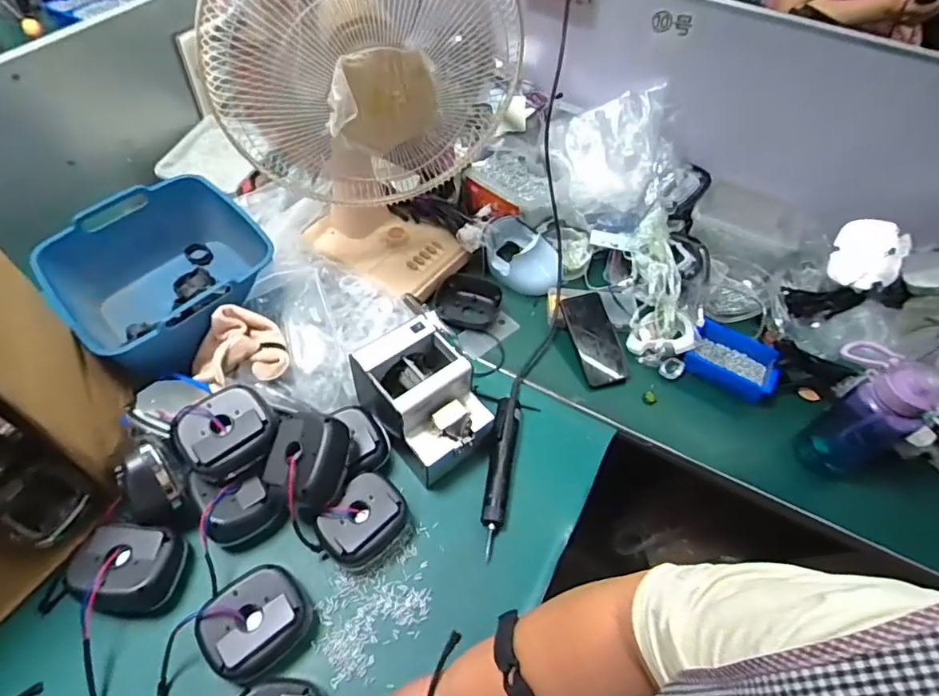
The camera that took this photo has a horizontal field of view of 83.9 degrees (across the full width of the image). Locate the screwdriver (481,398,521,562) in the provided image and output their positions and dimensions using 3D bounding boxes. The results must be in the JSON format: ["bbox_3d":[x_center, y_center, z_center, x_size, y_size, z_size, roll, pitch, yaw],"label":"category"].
[{"bbox_3d":[0.044,0.179,0.765,0.043,0.041,0.237,8,54,3],"label":"screwdriver"}]

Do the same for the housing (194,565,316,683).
[{"bbox_3d":[-0.252,0.325,0.622,0.095,0.071,0.114,39,61,22],"label":"housing"}]

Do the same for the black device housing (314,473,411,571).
[{"bbox_3d":[-0.141,0.236,0.696,0.083,0.076,0.107,35,60,20],"label":"black device housing"}]

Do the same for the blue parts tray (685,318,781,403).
[{"bbox_3d":[0.454,0.025,0.901,0.156,0.046,0.105,35,60,20],"label":"blue parts tray"}]

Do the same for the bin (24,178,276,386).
[{"bbox_3d":[-0.491,-0.114,0.855,0.295,0.136,0.309,-35,63,-25],"label":"bin"}]

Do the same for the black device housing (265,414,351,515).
[{"bbox_3d":[-0.210,0.146,0.673,0.092,0.057,0.117,8,71,27],"label":"black device housing"}]

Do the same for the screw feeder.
[{"bbox_3d":[-0.069,0.077,0.766,0.138,0.138,0.190,-35,63,-25],"label":"screw feeder"}]

